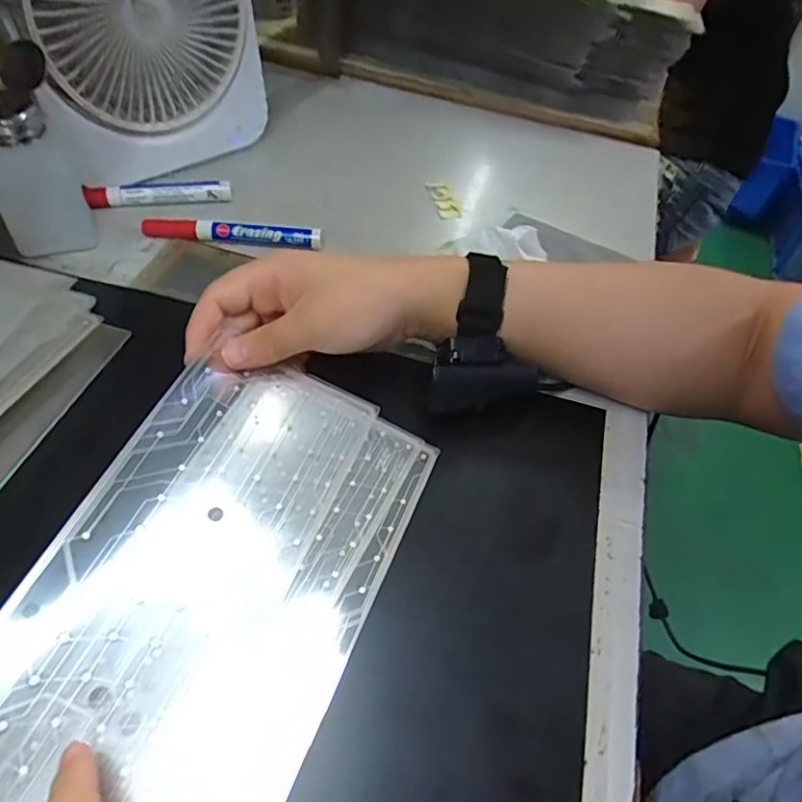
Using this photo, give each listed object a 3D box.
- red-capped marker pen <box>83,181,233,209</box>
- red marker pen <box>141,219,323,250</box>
[{"bbox_3d":[-0.205,-0.177,0.488,0.115,0.015,0.016,-9,52,-12],"label":"red-capped marker pen"},{"bbox_3d":[-0.137,-0.136,0.465,0.142,0.016,0.012,4,50,-3],"label":"red marker pen"}]

